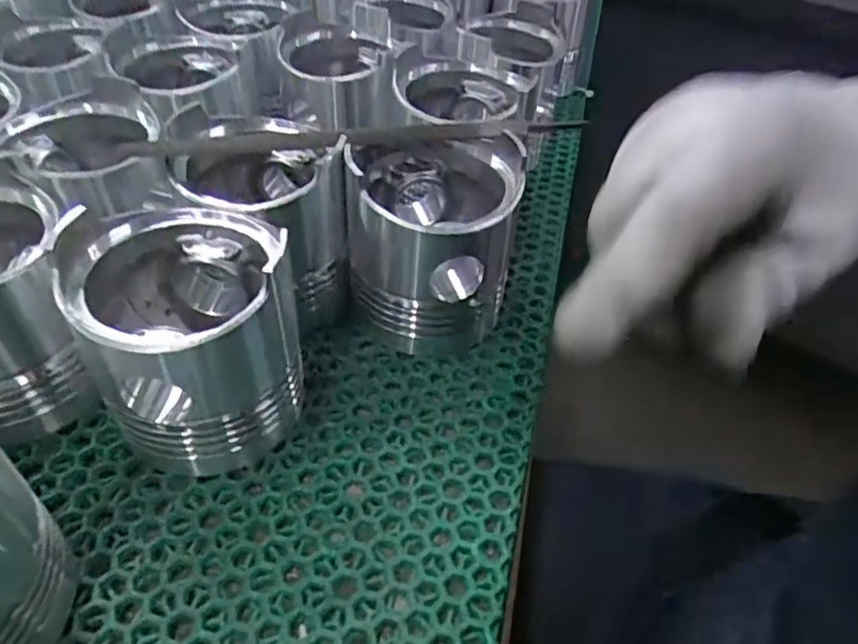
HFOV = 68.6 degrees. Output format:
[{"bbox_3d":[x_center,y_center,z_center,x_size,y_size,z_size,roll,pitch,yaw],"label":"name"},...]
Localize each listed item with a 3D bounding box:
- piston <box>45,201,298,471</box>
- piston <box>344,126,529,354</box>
[{"bbox_3d":[-0.100,0.006,0.270,0.080,0.094,0.082,3,44,-3],"label":"piston"},{"bbox_3d":[0.002,-0.042,0.326,0.080,0.096,0.078,3,44,-3],"label":"piston"}]

